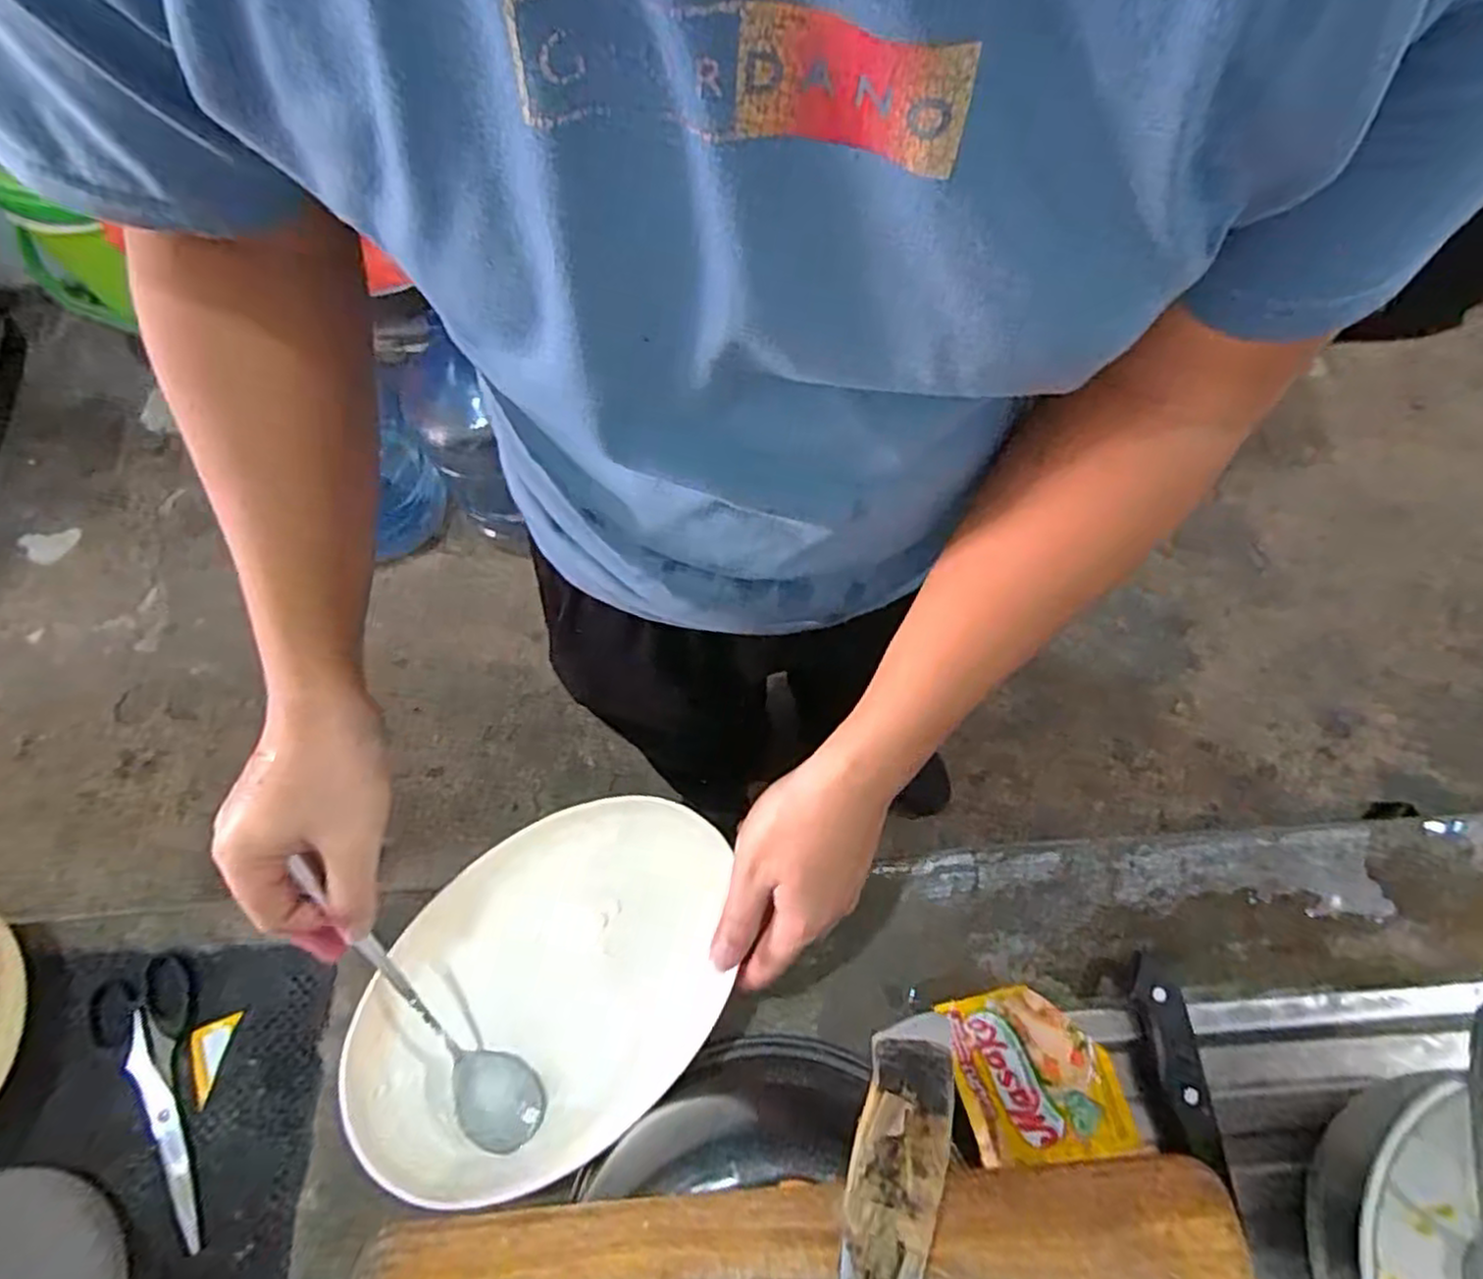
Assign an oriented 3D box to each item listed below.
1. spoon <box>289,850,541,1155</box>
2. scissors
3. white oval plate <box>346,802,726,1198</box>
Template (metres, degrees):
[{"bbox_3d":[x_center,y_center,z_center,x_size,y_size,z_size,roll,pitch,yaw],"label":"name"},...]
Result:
[{"bbox_3d":[-0.171,0.193,0.390,0.037,0.023,0.188,-36,99,-12],"label":"spoon"},{"bbox_3d":[-0.327,0.260,0.416,0.052,0.008,0.151,-26,70,-8],"label":"scissors"},{"bbox_3d":[-0.100,0.195,0.417,0.225,0.035,0.166,-40,87,-15],"label":"white oval plate"}]

